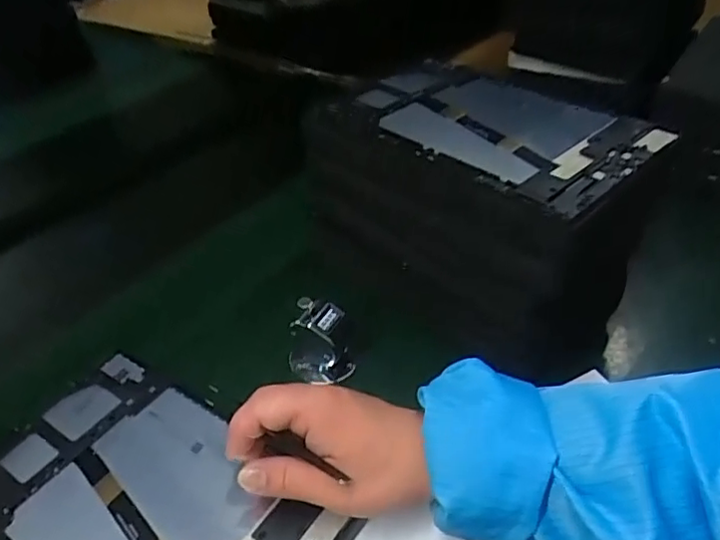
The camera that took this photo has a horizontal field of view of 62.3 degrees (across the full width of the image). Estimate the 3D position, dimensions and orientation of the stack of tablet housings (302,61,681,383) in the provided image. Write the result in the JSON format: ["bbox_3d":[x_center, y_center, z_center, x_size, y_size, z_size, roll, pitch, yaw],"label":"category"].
[{"bbox_3d":[0.089,-0.062,0.493,0.163,0.139,0.249,-33,46,-30],"label":"stack of tablet housings"}]

